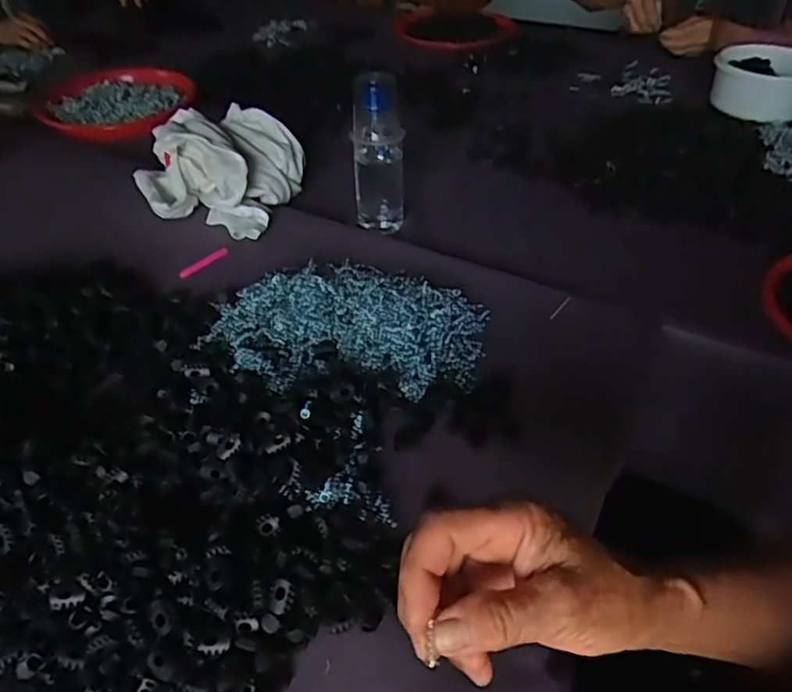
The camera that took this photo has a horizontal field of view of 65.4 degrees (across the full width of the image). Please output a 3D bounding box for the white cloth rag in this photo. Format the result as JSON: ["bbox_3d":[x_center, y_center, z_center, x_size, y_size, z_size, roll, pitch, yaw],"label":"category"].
[{"bbox_3d":[-0.228,-0.231,0.782,0.194,0.094,0.184,13,45,14],"label":"white cloth rag"}]

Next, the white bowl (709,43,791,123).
[{"bbox_3d":[0.604,-0.432,1.010,0.157,0.092,0.167,24,49,25],"label":"white bowl"}]

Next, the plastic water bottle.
[{"bbox_3d":[-0.020,-0.229,0.733,0.061,0.166,0.059,-1,43,-1],"label":"plastic water bottle"}]

